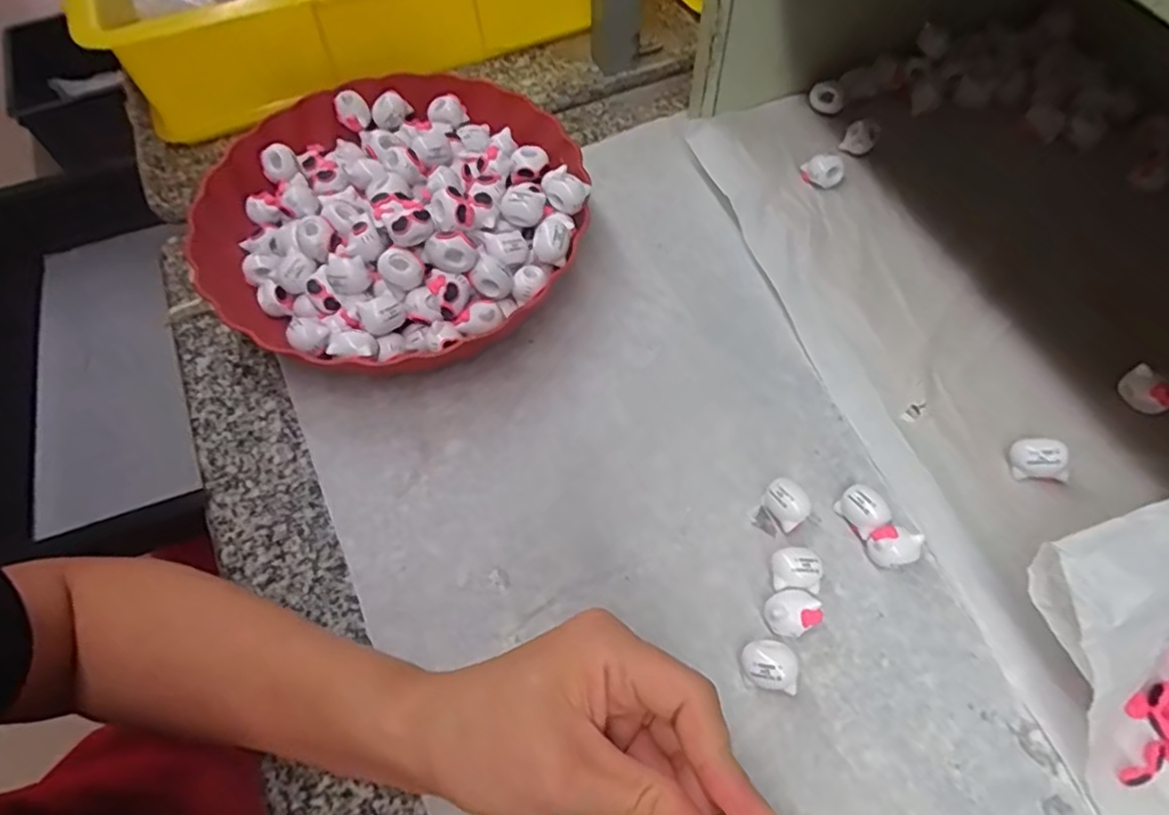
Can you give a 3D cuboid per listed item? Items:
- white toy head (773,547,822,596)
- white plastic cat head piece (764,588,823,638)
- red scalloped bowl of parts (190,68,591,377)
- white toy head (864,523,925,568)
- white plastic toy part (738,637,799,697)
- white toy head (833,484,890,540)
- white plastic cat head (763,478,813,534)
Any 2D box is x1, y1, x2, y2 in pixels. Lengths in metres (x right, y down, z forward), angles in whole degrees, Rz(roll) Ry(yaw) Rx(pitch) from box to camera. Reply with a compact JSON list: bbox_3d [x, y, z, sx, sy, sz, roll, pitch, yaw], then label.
[{"bbox_3d":[0.108,0.084,0.337,0.024,0.021,0.020,2,62,4],"label":"white toy head"},{"bbox_3d":[0.101,0.103,0.326,0.024,0.022,0.022,-26,64,-11],"label":"white plastic cat head piece"},{"bbox_3d":[-0.123,-0.128,0.427,0.239,0.070,0.233,-1,62,2],"label":"red scalloped bowl of parts"},{"bbox_3d":[0.160,0.073,0.342,0.023,0.020,0.021,-1,62,2],"label":"white toy head"},{"bbox_3d":[0.088,0.124,0.316,0.026,0.019,0.022,9,63,7],"label":"white plastic toy part"},{"bbox_3d":[0.149,0.055,0.352,0.019,0.021,0.025,-31,65,-13],"label":"white toy head"},{"bbox_3d":[0.108,0.053,0.355,0.022,0.022,0.024,-1,62,2],"label":"white plastic cat head"}]

